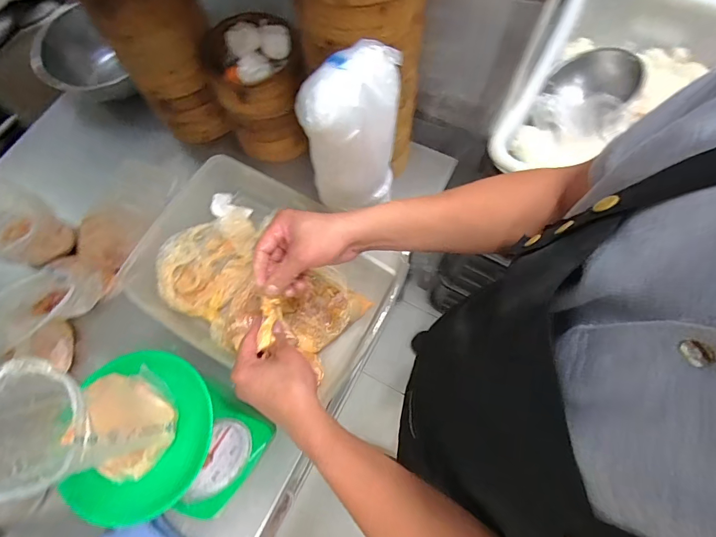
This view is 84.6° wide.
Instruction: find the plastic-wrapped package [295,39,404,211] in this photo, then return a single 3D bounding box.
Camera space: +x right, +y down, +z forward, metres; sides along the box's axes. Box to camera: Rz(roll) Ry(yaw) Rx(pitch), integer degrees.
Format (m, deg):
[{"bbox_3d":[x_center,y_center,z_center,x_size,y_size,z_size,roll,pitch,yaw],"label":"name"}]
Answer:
[{"bbox_3d":[-0.005,-0.143,0.435,0.092,0.188,0.077,2,69,3],"label":"plastic-wrapped package"}]

